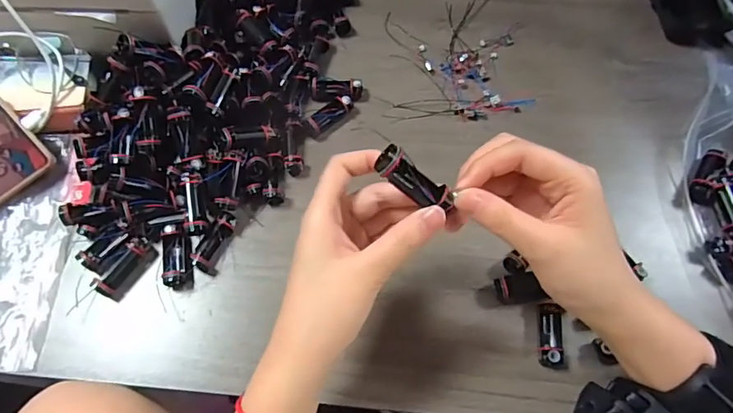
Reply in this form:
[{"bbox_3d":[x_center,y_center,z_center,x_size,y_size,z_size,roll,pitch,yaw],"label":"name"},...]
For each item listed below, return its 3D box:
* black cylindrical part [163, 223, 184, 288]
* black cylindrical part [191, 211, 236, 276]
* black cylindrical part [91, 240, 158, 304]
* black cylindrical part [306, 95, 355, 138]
[{"bbox_3d":[-0.153,0.040,0.375,0.015,0.016,0.048,-12,67,-7],"label":"black cylindrical part"},{"bbox_3d":[-0.120,0.028,0.379,0.018,0.018,0.049,19,67,7],"label":"black cylindrical part"},{"bbox_3d":[-0.187,0.048,0.371,0.020,0.019,0.048,30,68,12],"label":"black cylindrical part"},{"bbox_3d":[-0.034,-0.082,0.429,0.046,0.016,0.017,-38,72,-16],"label":"black cylindrical part"}]

